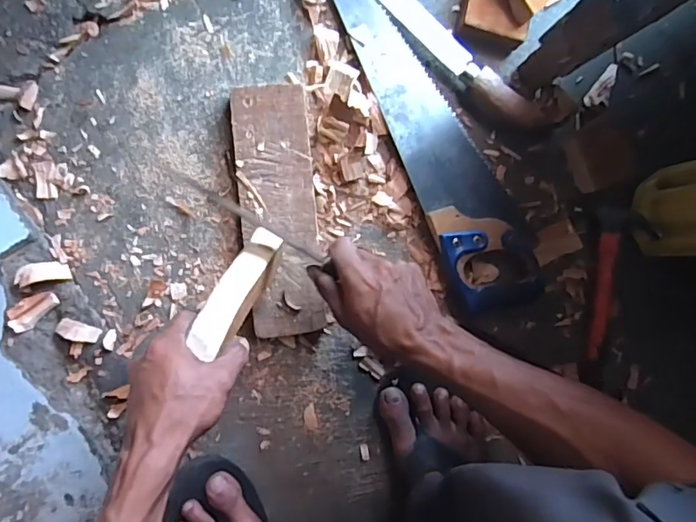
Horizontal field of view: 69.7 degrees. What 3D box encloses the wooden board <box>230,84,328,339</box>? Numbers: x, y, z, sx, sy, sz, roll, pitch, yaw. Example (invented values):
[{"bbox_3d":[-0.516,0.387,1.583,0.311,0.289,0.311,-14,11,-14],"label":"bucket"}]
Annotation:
[{"bbox_3d":[-0.078,-0.055,0.564,0.081,0.033,0.272,-6,90,-8],"label":"wooden board"}]

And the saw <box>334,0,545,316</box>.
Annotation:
[{"bbox_3d":[0.106,-0.158,0.585,0.113,0.030,0.454,-23,93,-8],"label":"saw"}]

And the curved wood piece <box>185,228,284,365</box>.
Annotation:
[{"bbox_3d":[-0.103,0.031,0.466,0.038,0.031,0.138,31,50,-7],"label":"curved wood piece"}]

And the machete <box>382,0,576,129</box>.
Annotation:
[{"bbox_3d":[0.078,-0.292,0.581,0.436,0.037,0.063,38,84,-6],"label":"machete"}]

